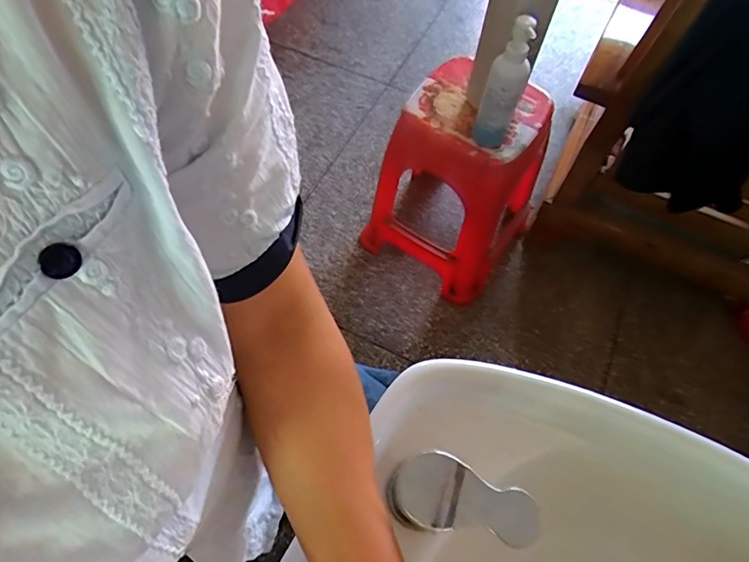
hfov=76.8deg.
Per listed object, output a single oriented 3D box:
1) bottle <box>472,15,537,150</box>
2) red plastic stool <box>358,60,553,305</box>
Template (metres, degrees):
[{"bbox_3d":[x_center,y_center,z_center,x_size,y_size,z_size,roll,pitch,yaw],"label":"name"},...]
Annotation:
[{"bbox_3d":[0.227,-0.335,0.848,0.066,0.254,0.055,18,63,8],"label":"bottle"},{"bbox_3d":[0.188,-0.229,1.169,0.335,0.467,0.315,31,65,15],"label":"red plastic stool"}]

